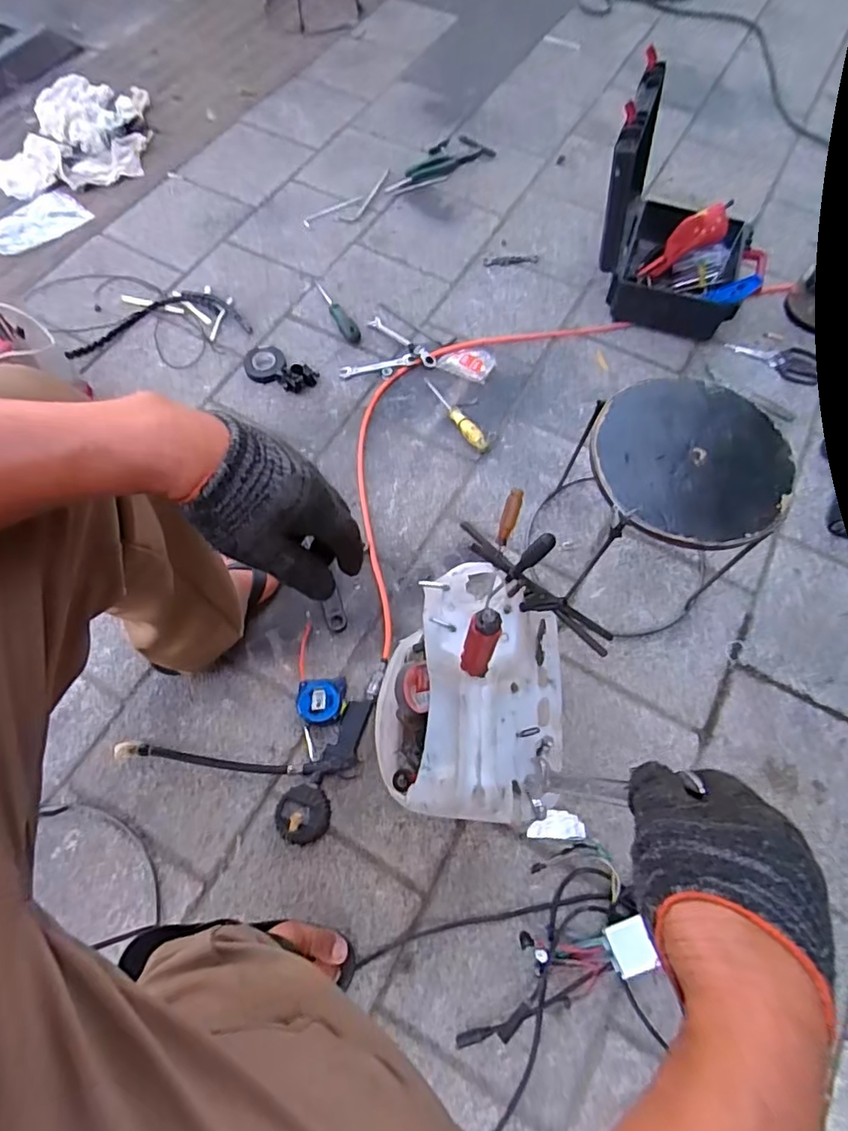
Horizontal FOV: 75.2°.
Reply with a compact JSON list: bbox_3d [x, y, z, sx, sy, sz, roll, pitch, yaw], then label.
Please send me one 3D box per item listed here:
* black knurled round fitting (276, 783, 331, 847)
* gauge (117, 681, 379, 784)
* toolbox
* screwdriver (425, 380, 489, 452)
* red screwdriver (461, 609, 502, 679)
[{"bbox_3d":[-0.160,0.335,0.737,0.069,0.036,0.073,29,69,11],"label":"black knurled round fitting"},{"bbox_3d":[-0.226,0.234,0.781,0.303,0.037,0.138,-2,66,-2],"label":"gauge"},{"bbox_3d":[0.494,-0.656,1.024,0.315,0.320,0.278,18,67,7],"label":"toolbox"},{"bbox_3d":[0.058,-0.281,1.011,0.027,0.028,0.191,-28,69,-13],"label":"screwdriver"},{"bbox_3d":[0.044,0.064,0.438,0.023,0.095,0.028,11,66,4],"label":"red screwdriver"}]

